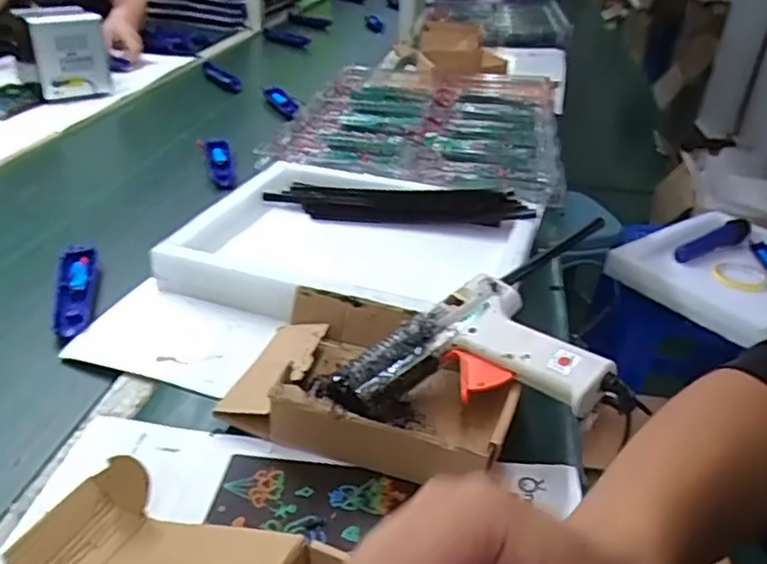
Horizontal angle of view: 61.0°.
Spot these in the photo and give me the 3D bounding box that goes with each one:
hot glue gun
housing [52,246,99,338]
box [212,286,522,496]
[{"bbox_3d":[0.053,0.073,0.489,0.185,0.031,0.142,-25,42,-5],"label":"hot glue gun"},{"bbox_3d":[-0.315,0.004,0.664,0.038,0.026,0.139,-6,32,-17],"label":"housing"},{"bbox_3d":[-0.005,0.080,0.532,0.214,0.061,0.154,13,32,14],"label":"box"}]

